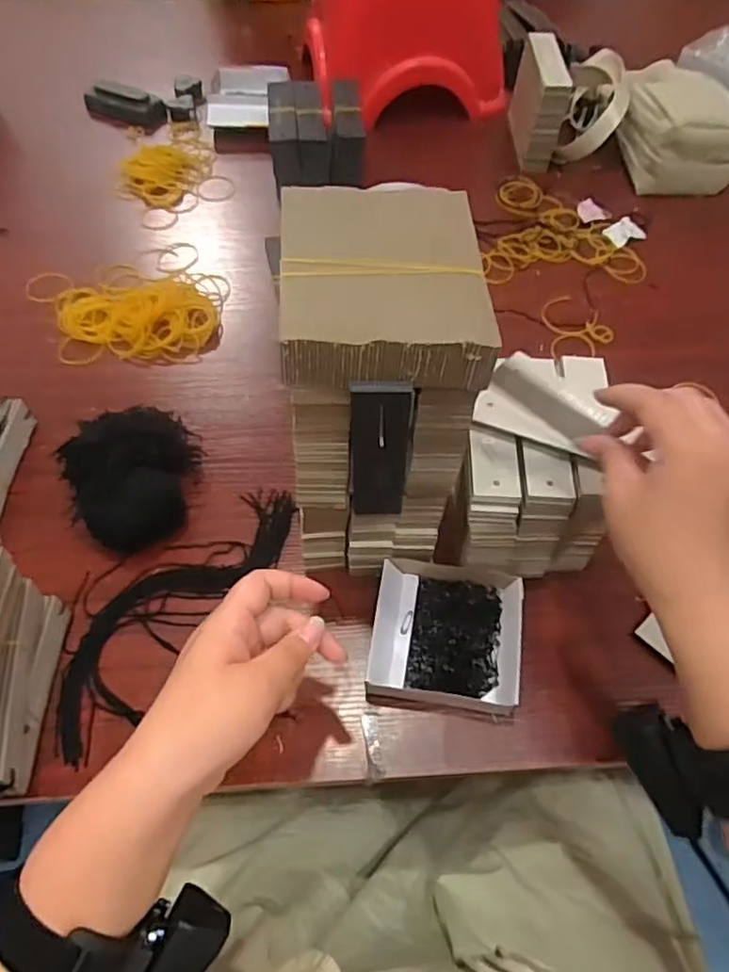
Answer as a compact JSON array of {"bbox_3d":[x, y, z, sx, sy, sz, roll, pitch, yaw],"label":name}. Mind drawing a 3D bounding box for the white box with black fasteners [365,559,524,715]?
[{"bbox_3d":[0.059,0.107,0.471,0.103,0.028,0.098,8,58,5],"label":"white box with black fasteners"}]

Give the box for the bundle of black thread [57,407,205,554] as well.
[{"bbox_3d":[-0.188,-0.015,0.525,0.104,0.063,0.120,-21,60,-13],"label":"bundle of black thread"}]

